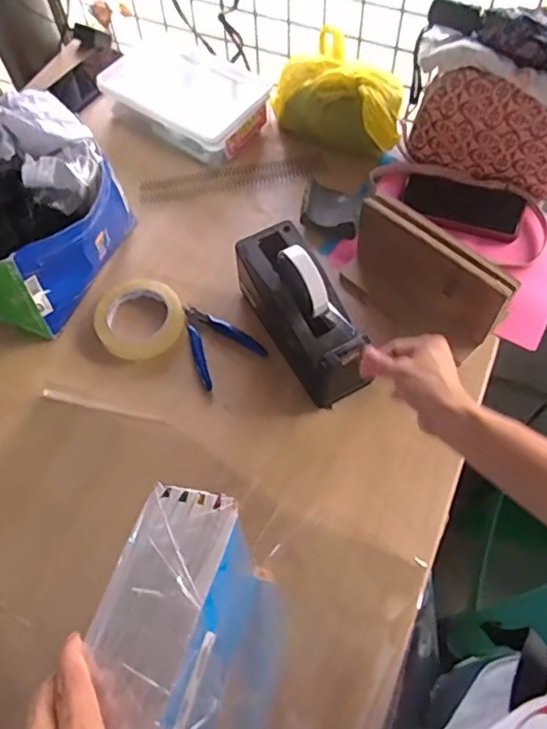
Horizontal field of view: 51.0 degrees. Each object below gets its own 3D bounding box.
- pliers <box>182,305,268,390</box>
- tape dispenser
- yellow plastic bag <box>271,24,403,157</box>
[{"bbox_3d":[-0.071,-0.031,0.698,0.083,0.014,0.110,-30,66,-14],"label":"pliers"},{"bbox_3d":[0.032,-0.061,0.663,0.077,0.116,0.216,-24,64,-11],"label":"tape dispenser"},{"bbox_3d":[0.106,-0.381,0.819,0.200,0.087,0.139,32,67,16],"label":"yellow plastic bag"}]

